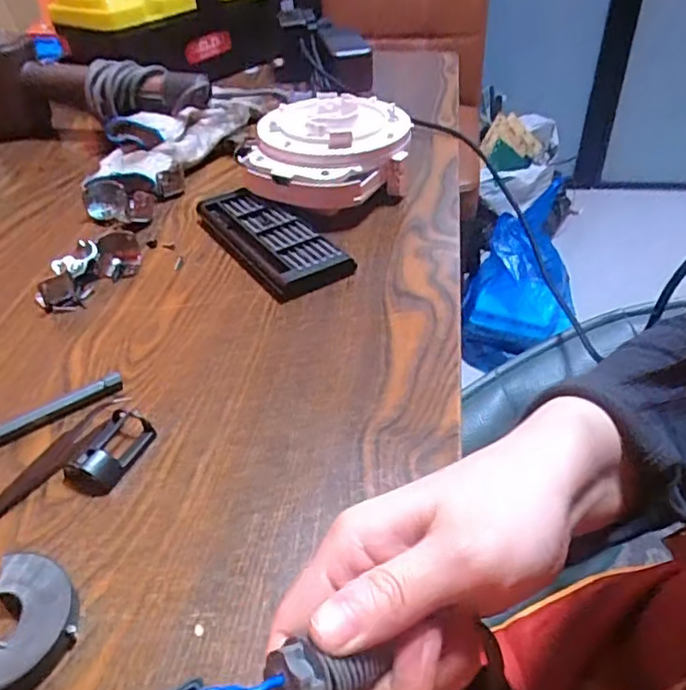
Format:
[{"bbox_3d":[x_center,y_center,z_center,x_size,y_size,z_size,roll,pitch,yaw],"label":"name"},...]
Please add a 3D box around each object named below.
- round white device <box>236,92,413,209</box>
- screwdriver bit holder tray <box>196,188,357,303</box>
[{"bbox_3d":[-0.013,-0.181,0.575,0.134,0.069,0.146,-1,39,1],"label":"round white device"},{"bbox_3d":[-0.061,-0.090,0.517,0.071,0.026,0.163,-24,44,-25],"label":"screwdriver bit holder tray"}]

